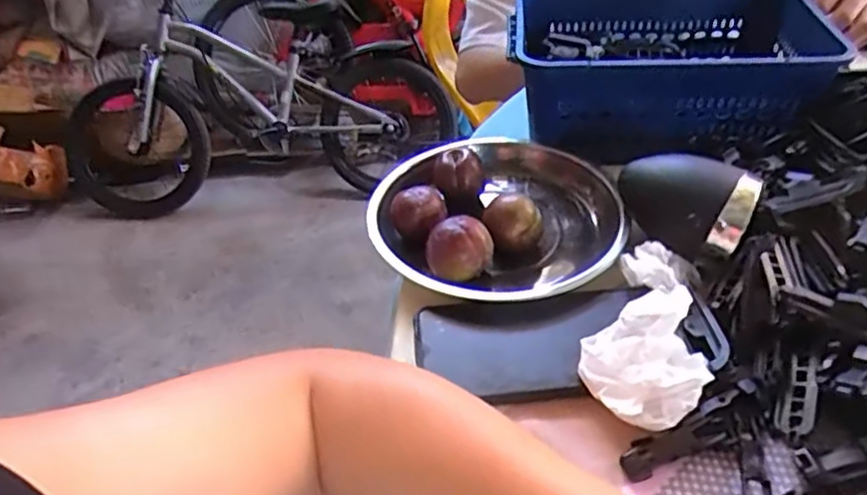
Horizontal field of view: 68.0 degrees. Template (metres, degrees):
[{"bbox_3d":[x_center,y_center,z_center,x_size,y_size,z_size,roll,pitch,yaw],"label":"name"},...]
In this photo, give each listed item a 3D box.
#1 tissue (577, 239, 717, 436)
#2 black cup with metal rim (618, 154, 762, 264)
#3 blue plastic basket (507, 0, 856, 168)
[{"bbox_3d":[0.123,0.041,0.381,0.064,0.044,0.132,5,42,12],"label":"tissue"},{"bbox_3d":[0.168,-0.027,0.436,0.084,0.054,0.057,14,45,21],"label":"black cup with metal rim"},{"bbox_3d":[0.198,-0.165,0.573,0.233,0.083,0.180,0,41,6],"label":"blue plastic basket"}]

